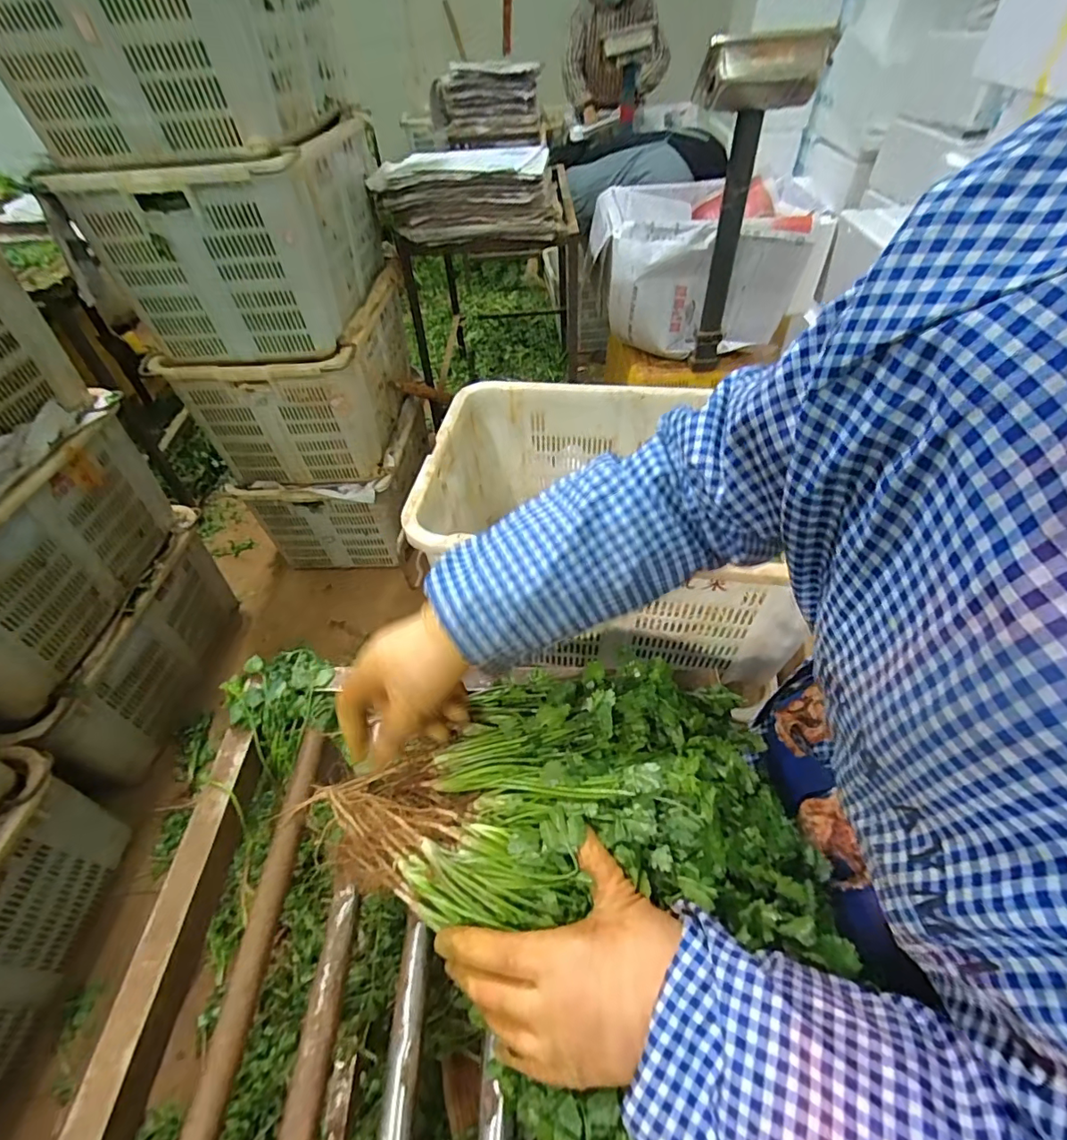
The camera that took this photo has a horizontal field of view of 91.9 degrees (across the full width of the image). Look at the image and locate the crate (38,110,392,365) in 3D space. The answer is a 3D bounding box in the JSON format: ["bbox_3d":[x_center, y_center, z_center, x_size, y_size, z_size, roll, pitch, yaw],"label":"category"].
[{"bbox_3d":[-0.644,-0.815,1.237,0.435,0.355,0.642,-1,48,2],"label":"crate"}]

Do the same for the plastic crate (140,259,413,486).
[{"bbox_3d":[-0.619,-0.548,1.473,0.468,0.360,0.540,-1,48,2],"label":"plastic crate"}]

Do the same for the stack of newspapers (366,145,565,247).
[{"bbox_3d":[-0.180,-1.047,1.443,0.490,0.172,0.251,-5,48,-1],"label":"stack of newspapers"}]

